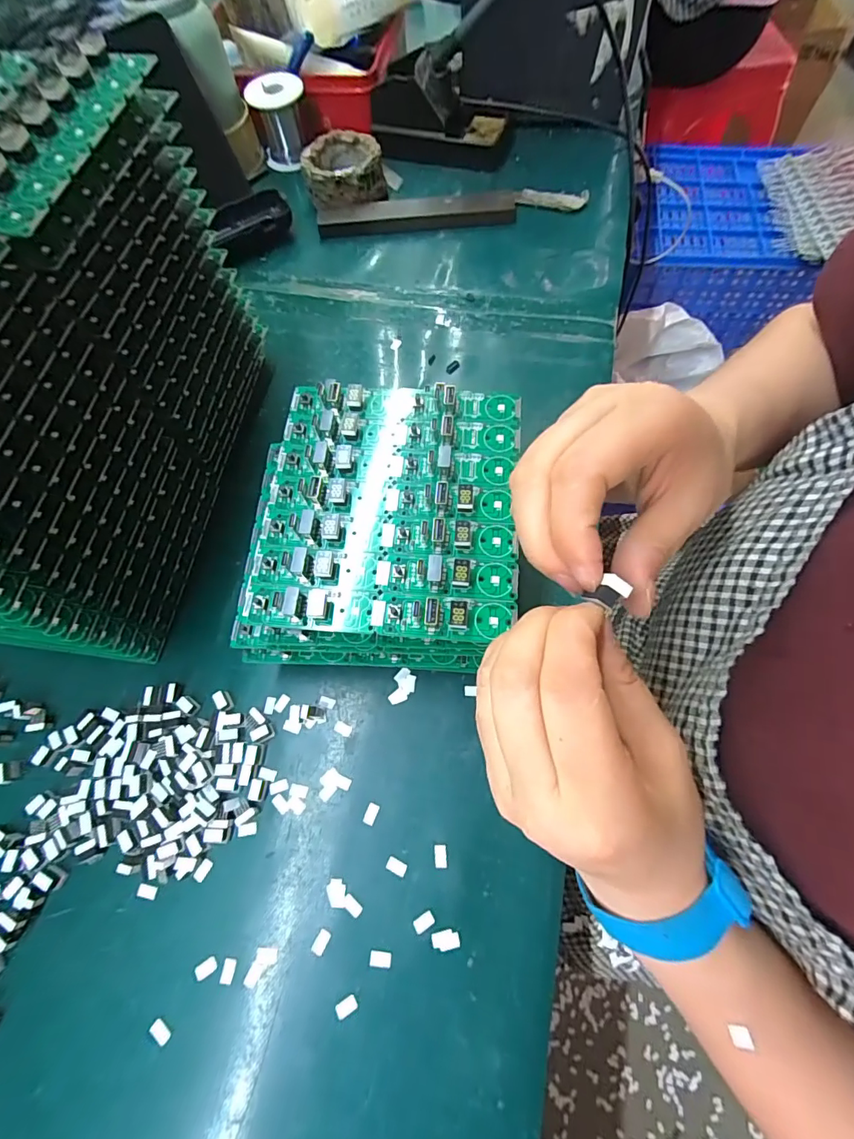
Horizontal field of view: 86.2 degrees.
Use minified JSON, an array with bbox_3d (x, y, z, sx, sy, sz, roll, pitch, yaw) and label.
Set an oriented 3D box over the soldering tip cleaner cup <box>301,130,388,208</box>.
[{"bbox_3d":[-0.092,-0.436,0.506,0.084,0.042,0.081,-1,68,3],"label":"soldering tip cleaner cup"}]

